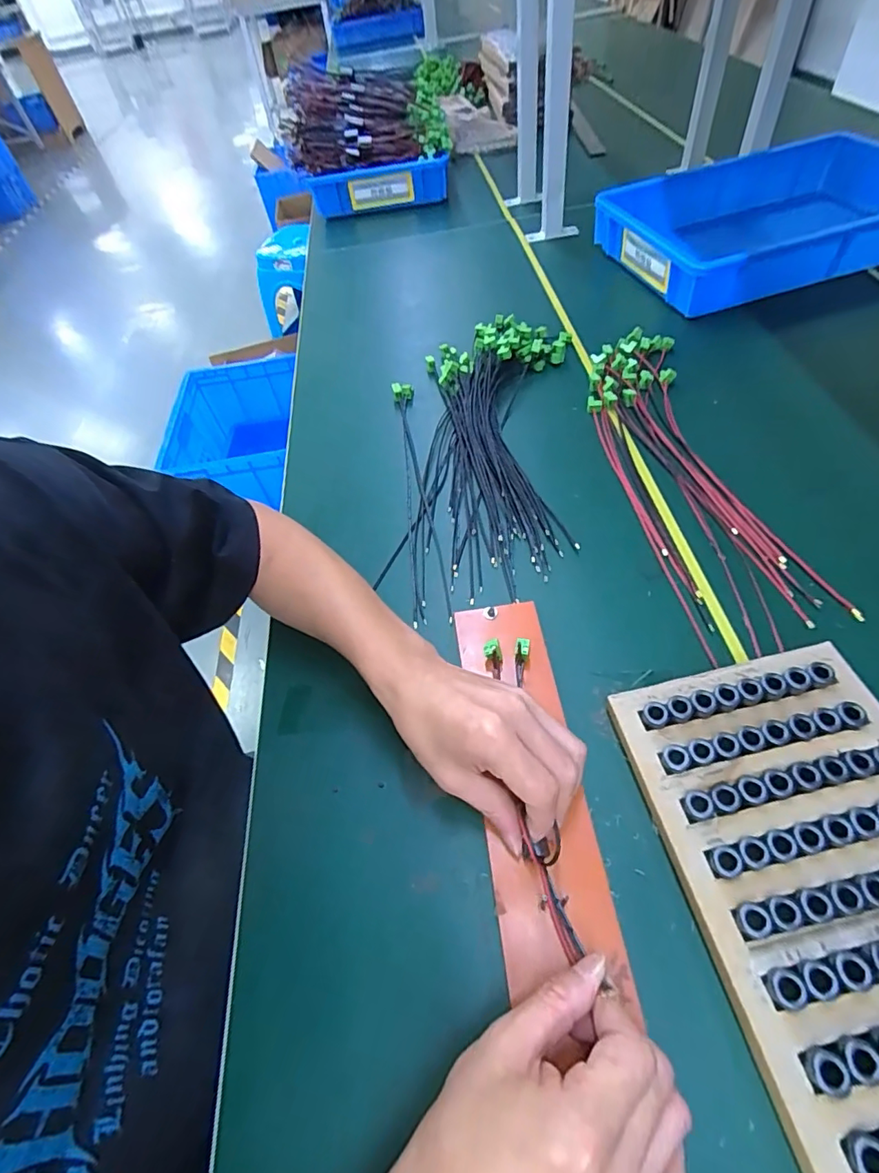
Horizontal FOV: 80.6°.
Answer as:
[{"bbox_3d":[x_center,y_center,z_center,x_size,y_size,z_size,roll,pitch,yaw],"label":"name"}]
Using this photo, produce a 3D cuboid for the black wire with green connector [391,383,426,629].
[{"bbox_3d":[-0.030,-0.112,0.575,0.025,0.028,0.354,-9,53,2],"label":"black wire with green connector"}]

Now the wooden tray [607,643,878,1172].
[{"bbox_3d":[0.245,0.208,0.288,0.172,0.037,0.358,-13,53,0],"label":"wooden tray"}]

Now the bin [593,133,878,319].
[{"bbox_3d":[0.499,-0.546,0.777,0.453,0.089,0.288,-17,53,-4],"label":"bin"}]

